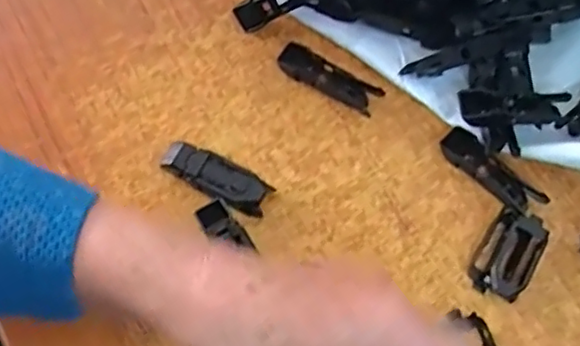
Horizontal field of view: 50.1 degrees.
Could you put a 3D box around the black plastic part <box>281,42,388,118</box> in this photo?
[{"bbox_3d":[0.024,-0.059,0.388,0.066,0.011,0.017,29,74,10],"label":"black plastic part"}]

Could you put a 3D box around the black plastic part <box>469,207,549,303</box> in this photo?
[{"bbox_3d":[0.124,0.046,0.351,0.030,0.012,0.049,29,74,10],"label":"black plastic part"}]

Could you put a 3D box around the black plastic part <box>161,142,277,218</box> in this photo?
[{"bbox_3d":[-0.043,0.002,0.363,0.064,0.018,0.021,26,74,9],"label":"black plastic part"}]

